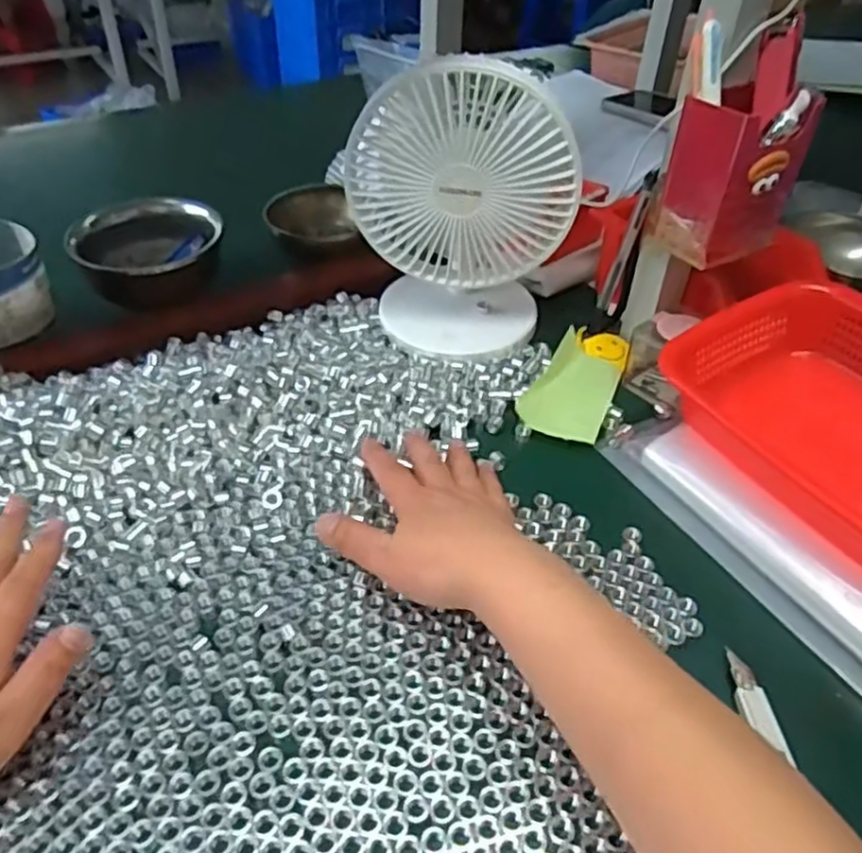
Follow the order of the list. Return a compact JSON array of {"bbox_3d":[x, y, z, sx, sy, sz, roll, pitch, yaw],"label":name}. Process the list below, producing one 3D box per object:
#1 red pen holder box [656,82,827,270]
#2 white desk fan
[{"bbox_3d":[0.194,-0.165,0.462,0.071,0.101,0.056,-19,47,-22],"label":"red pen holder box"},{"bbox_3d":[0.021,-0.167,0.541,0.160,0.197,0.095,2,43,-1],"label":"white desk fan"}]

